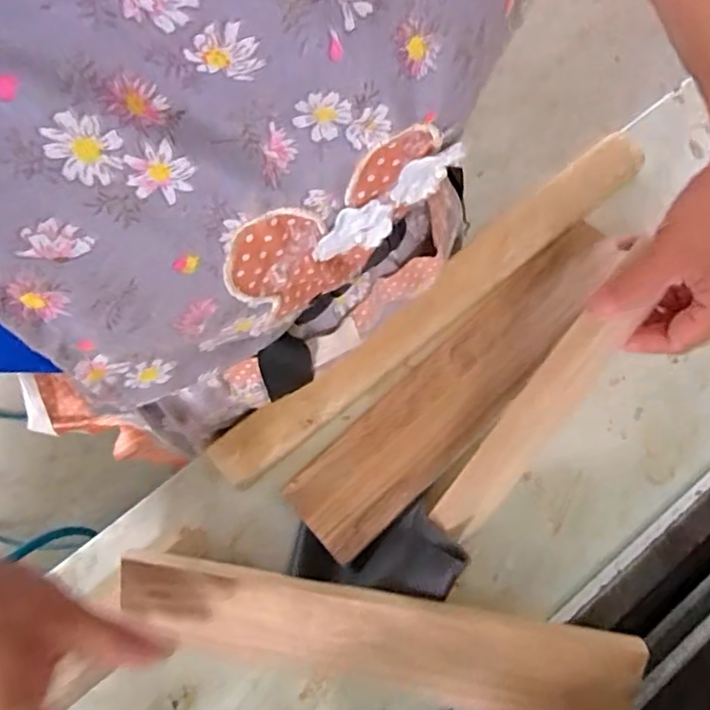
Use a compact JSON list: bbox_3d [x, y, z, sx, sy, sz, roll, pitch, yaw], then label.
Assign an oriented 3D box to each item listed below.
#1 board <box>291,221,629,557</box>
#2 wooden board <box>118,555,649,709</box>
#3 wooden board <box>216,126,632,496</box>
[{"bbox_3d":[0.082,0.017,0.431,0.304,0.018,0.069,-42,61,-12],"label":"board"},{"bbox_3d":[0.009,0.182,0.366,0.313,0.016,0.067,9,112,5],"label":"wooden board"},{"bbox_3d":[0.065,-0.045,0.439,0.404,0.009,0.037,-38,79,-9],"label":"wooden board"}]

